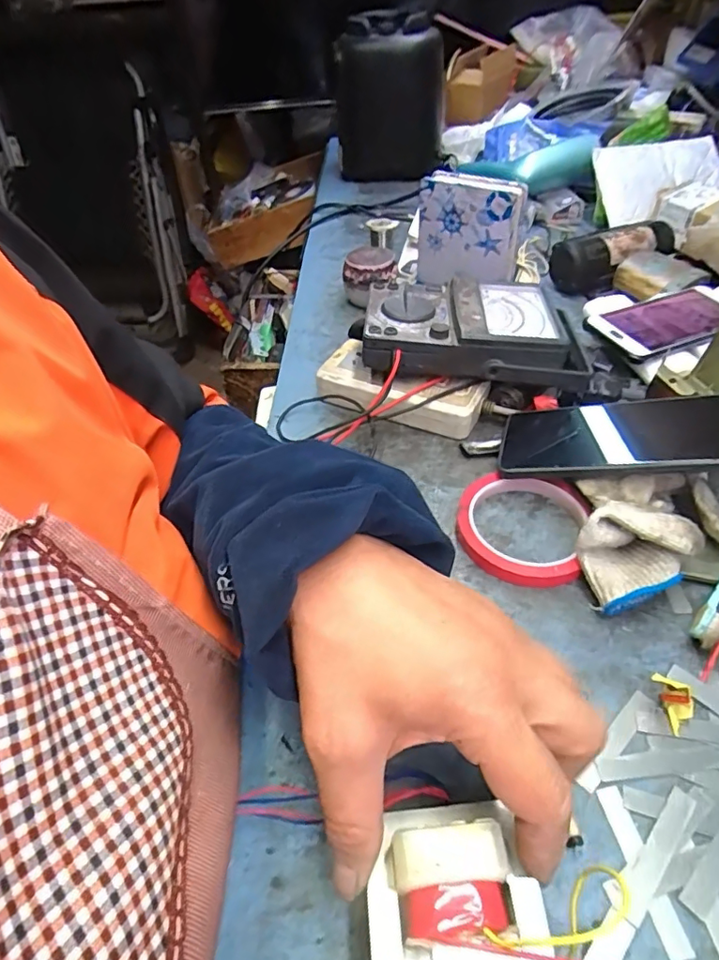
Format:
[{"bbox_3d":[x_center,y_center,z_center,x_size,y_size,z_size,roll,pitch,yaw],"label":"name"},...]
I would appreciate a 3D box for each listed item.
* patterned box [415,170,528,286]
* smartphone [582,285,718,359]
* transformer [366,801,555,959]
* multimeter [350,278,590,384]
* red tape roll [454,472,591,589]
[{"bbox_3d":[0.103,-0.237,0.527,0.107,0.104,0.022,26,52,26],"label":"patterned box"},{"bbox_3d":[0.306,-0.156,0.528,0.153,0.016,0.081,-18,46,-13],"label":"smartphone"},{"bbox_3d":[0.036,0.165,0.201,0.067,0.035,0.071,-7,44,-1],"label":"transformer"},{"bbox_3d":[0.097,-0.135,0.482,0.192,0.049,0.118,1,45,4],"label":"multimeter"},{"bbox_3d":[0.112,0.034,0.384,0.088,0.018,0.090,-3,44,3],"label":"red tape roll"}]

